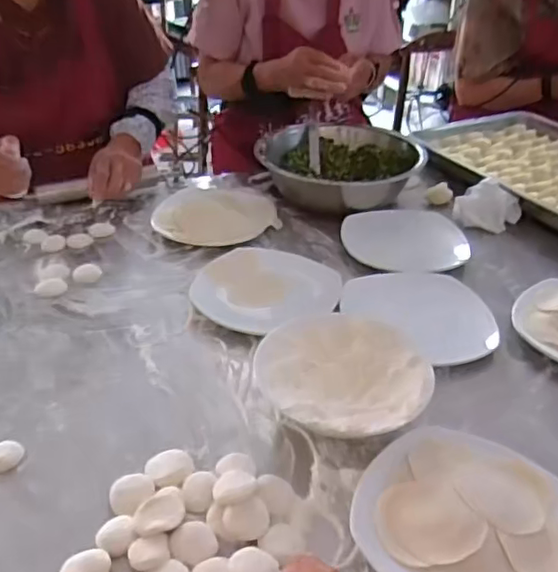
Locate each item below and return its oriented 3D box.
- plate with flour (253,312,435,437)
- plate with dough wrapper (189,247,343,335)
[{"bbox_3d":[0.063,0.102,0.600,0.169,0.056,0.161,1,35,0],"label":"plate with flour"},{"bbox_3d":[-0.017,0.001,0.756,0.177,0.027,0.146,17,50,28],"label":"plate with dough wrapper"}]

